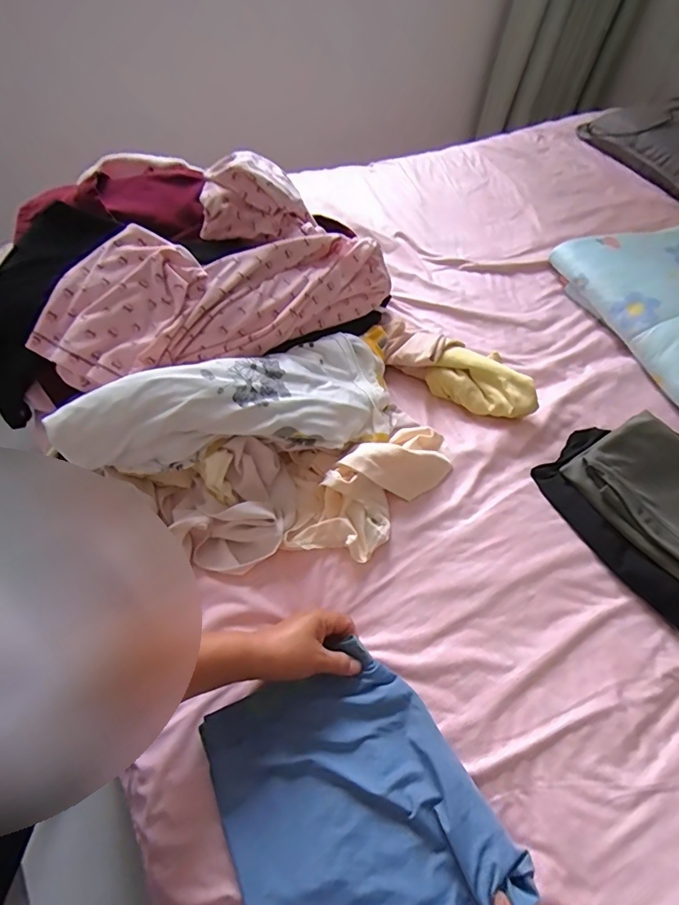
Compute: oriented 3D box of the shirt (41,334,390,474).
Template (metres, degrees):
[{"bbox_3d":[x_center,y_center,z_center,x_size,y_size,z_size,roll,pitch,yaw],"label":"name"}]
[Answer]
[{"bbox_3d":[-0.132,-0.080,0.614,0.426,0.100,0.178,-11,58,-12],"label":"shirt"}]

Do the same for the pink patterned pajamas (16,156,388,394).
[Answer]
[{"bbox_3d":[-0.158,-0.241,0.653,0.484,0.143,0.208,-36,66,-25],"label":"pink patterned pajamas"}]

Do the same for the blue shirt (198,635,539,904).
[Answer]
[{"bbox_3d":[0.014,0.322,0.428,0.218,0.034,0.247,-19,60,-17],"label":"blue shirt"}]

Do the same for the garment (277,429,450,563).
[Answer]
[{"bbox_3d":[0.044,0.048,0.602,0.102,0.061,0.236,38,61,19],"label":"garment"}]

